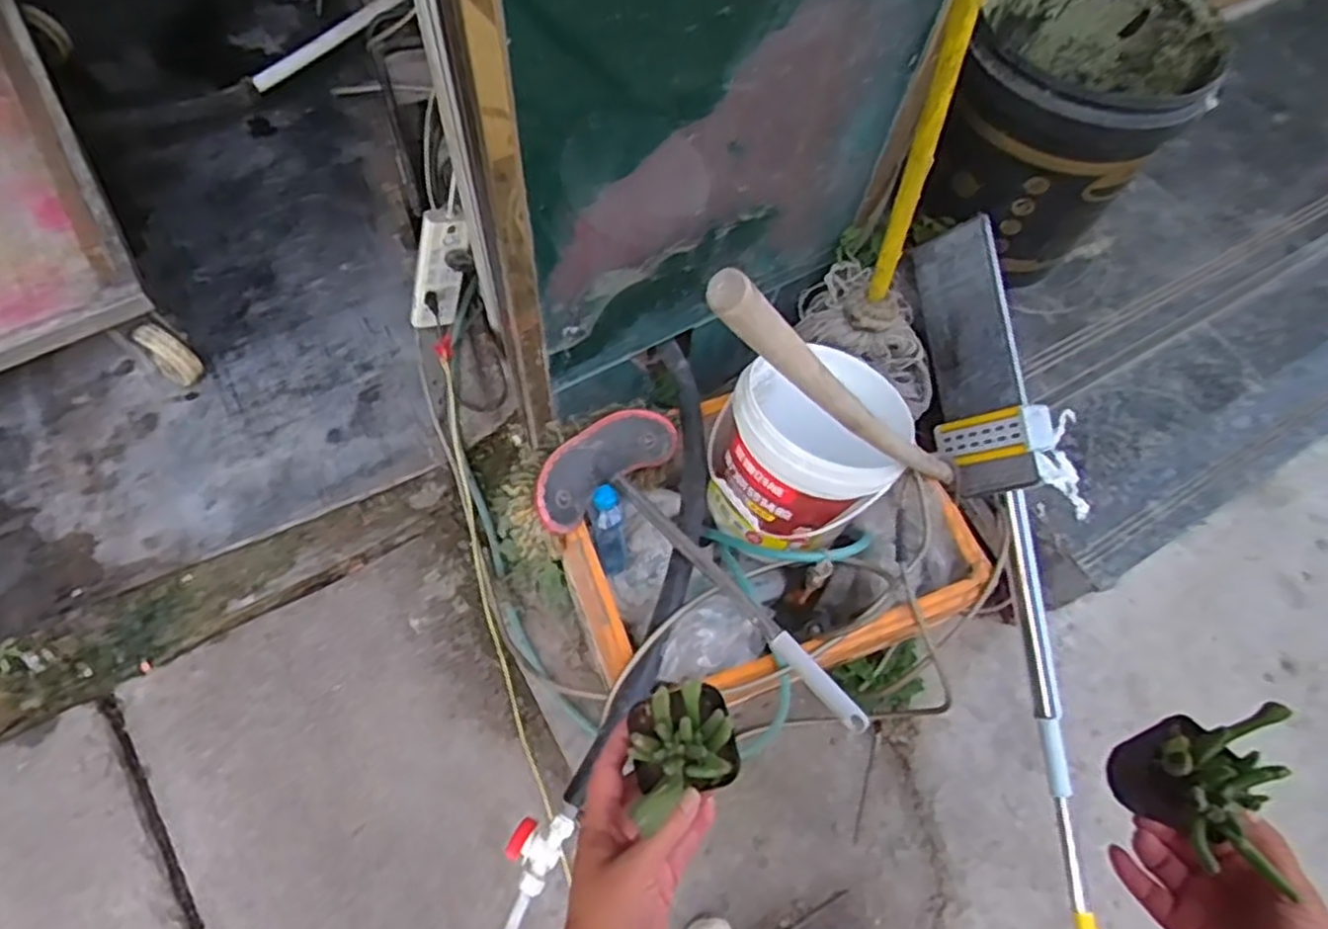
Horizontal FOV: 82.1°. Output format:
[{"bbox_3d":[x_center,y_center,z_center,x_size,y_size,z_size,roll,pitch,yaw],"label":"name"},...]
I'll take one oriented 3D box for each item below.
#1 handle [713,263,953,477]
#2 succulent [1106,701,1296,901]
[{"bbox_3d":[0.243,-0.037,0.849,0.038,0.909,0.028,-40,68,16],"label":"handle"},{"bbox_3d":[0.330,0.200,0.465,0.083,0.094,0.083,-12,65,-9],"label":"succulent"}]

